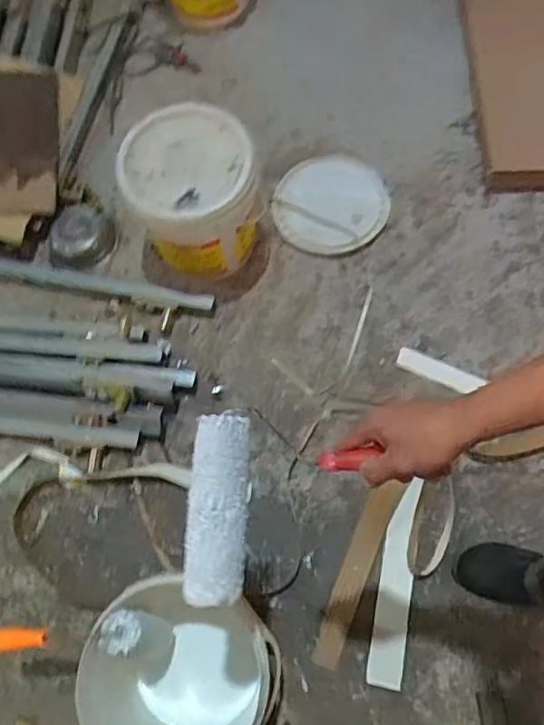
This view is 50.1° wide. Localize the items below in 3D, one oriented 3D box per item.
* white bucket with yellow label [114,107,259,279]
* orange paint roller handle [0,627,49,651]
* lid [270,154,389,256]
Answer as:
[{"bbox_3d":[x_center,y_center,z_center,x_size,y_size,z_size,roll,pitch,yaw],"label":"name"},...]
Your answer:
[{"bbox_3d":[-0.166,-0.352,1.285,0.268,0.312,0.229,-10,70,-1],"label":"white bucket with yellow label"},{"bbox_3d":[-0.417,0.439,0.926,0.111,0.024,0.032,-4,70,1],"label":"orange paint roller handle"},{"bbox_3d":[0.149,-0.396,1.432,0.262,0.039,0.283,2,78,-10],"label":"lid"}]

